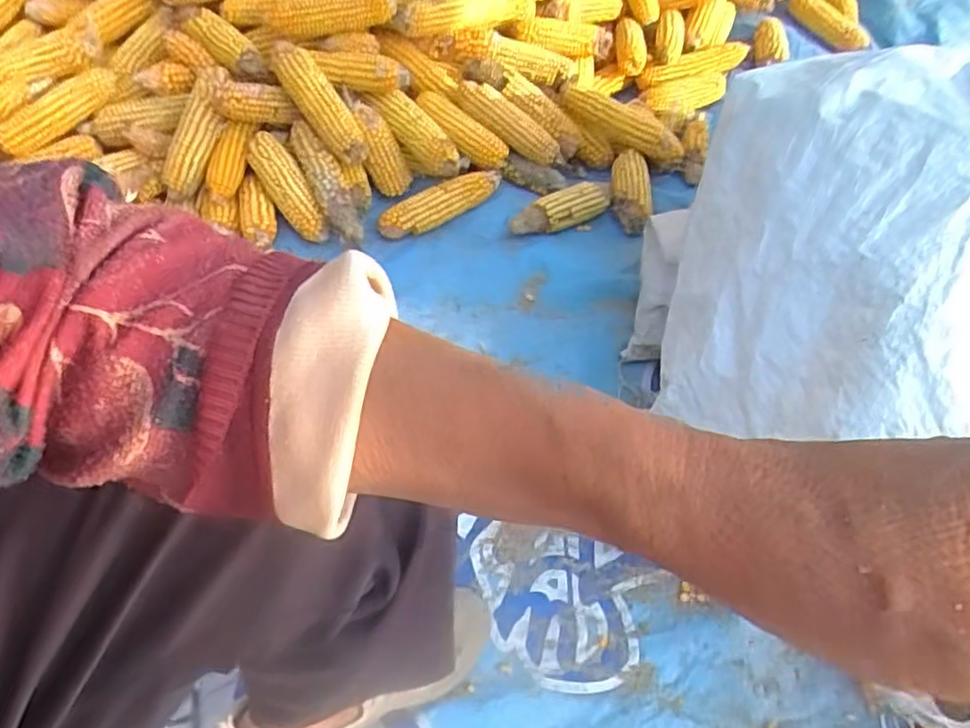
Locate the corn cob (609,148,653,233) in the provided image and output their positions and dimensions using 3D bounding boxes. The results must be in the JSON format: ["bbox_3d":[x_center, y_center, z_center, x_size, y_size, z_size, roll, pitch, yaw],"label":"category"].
[{"bbox_3d":[0.195,-0.231,0.891,0.063,0.040,0.129,14,61,4],"label":"corn cob"}]

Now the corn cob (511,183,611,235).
[{"bbox_3d":[0.101,-0.202,0.873,0.149,0.047,0.052,-31,67,-20],"label":"corn cob"}]

